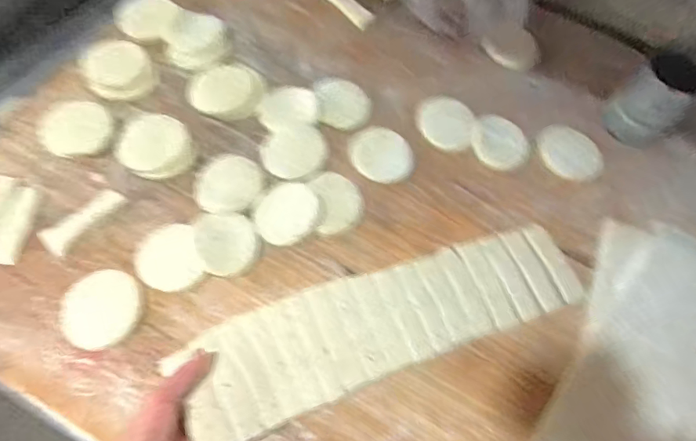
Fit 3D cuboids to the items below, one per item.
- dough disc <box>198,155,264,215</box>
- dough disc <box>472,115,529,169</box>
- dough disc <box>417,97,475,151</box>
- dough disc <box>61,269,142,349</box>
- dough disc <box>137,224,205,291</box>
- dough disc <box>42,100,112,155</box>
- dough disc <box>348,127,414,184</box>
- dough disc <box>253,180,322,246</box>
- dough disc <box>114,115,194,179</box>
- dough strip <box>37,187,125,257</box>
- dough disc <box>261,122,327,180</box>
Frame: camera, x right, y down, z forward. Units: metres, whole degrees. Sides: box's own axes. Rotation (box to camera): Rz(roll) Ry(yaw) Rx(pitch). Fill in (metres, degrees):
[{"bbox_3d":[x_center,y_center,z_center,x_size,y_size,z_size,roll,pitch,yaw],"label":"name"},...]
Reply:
[{"bbox_3d":[-0.140,-0.043,0.584,0.073,0.004,0.074,2,65,-3],"label":"dough disc"},{"bbox_3d":[0.194,-0.100,0.643,0.075,0.015,0.076,2,65,-3],"label":"dough disc"},{"bbox_3d":[0.125,-0.126,0.645,0.071,0.007,0.081,14,64,3],"label":"dough disc"},{"bbox_3d":[-0.251,0.089,0.510,0.072,0.009,0.078,2,65,-3],"label":"dough disc"},{"bbox_3d":[-0.194,0.041,0.539,0.064,0.012,0.070,2,65,-3],"label":"dough disc"},{"bbox_3d":[-0.330,-0.113,0.607,0.084,0.010,0.071,4,64,-2],"label":"dough disc"},{"bbox_3d":[0.041,-0.082,0.620,0.068,0.008,0.084,-36,72,-19],"label":"dough disc"},{"bbox_3d":[-0.069,-0.009,0.572,0.074,0.014,0.065,-34,71,-18],"label":"dough disc"},{"bbox_3d":[-0.231,-0.090,0.595,0.078,0.015,0.092,-41,74,-20],"label":"dough disc"},{"bbox_3d":[-0.293,-0.002,0.556,0.092,0.010,0.031,-40,73,-20],"label":"dough strip"},{"bbox_3d":[-0.065,-0.084,0.615,0.078,0.009,0.072,2,65,-3],"label":"dough disc"}]

